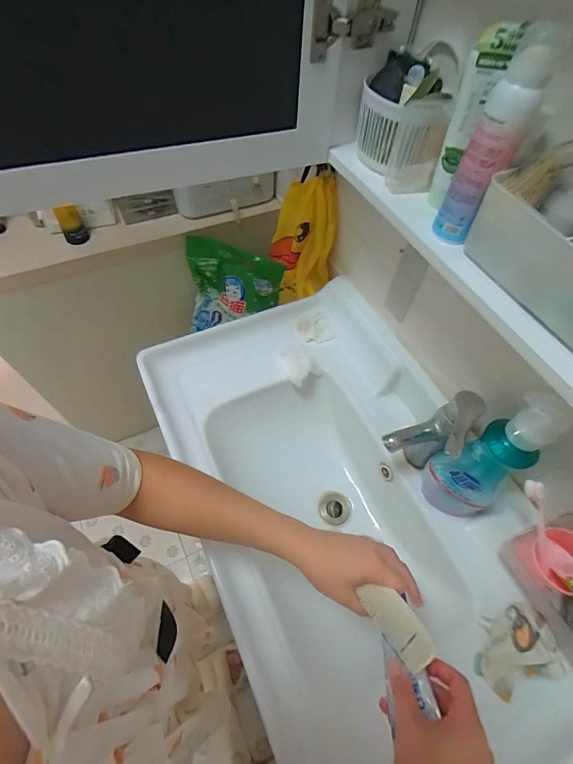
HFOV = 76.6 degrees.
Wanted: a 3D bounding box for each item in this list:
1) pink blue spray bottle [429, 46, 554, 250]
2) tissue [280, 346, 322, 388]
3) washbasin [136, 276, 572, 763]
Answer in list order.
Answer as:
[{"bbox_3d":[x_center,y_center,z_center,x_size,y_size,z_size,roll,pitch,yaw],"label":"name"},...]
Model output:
[{"bbox_3d":[0.195,-0.217,0.360,0.040,0.164,0.034,19,59,9],"label":"pink blue spray bottle"},{"bbox_3d":[0.028,-0.042,0.741,0.071,0.030,0.092,-20,61,-16],"label":"tissue"},{"bbox_3d":[0.094,0.208,0.659,0.484,0.182,0.802,-22,62,-16],"label":"washbasin"}]

